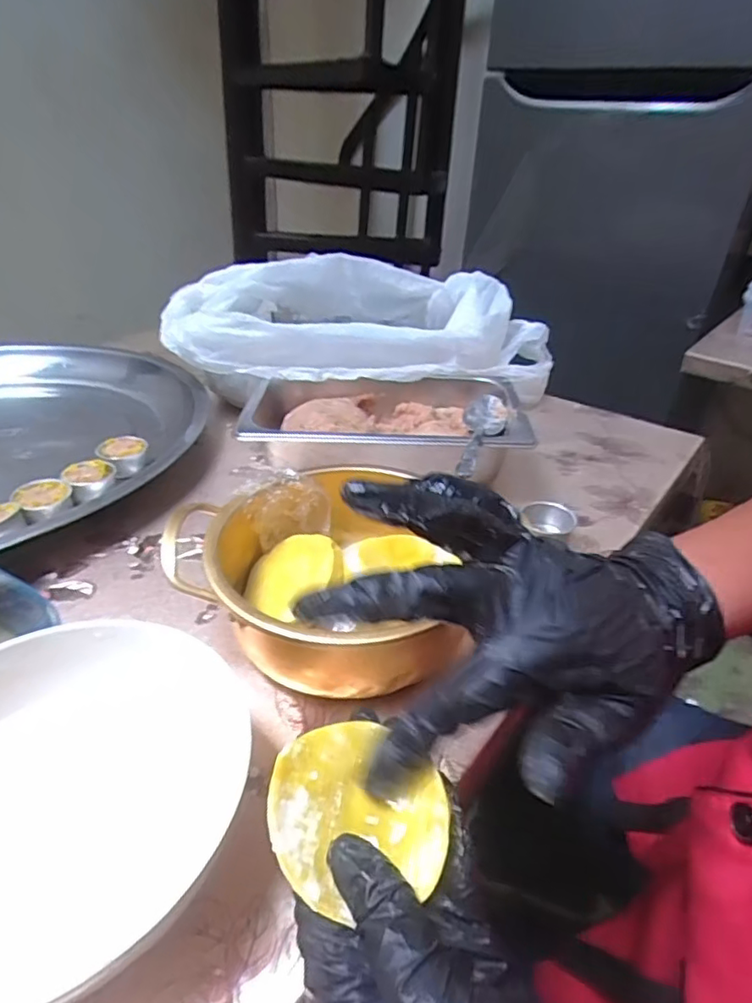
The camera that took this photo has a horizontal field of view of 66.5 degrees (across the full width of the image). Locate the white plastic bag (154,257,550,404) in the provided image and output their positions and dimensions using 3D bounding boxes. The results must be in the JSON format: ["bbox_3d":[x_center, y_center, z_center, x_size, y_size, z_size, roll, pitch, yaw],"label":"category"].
[{"bbox_3d":[-0.005,-0.212,0.665,0.421,0.104,0.237,5,34,2],"label":"white plastic bag"}]

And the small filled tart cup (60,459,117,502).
[{"bbox_3d":[-0.248,-0.020,0.497,0.041,0.017,0.042,-16,39,-26],"label":"small filled tart cup"}]

